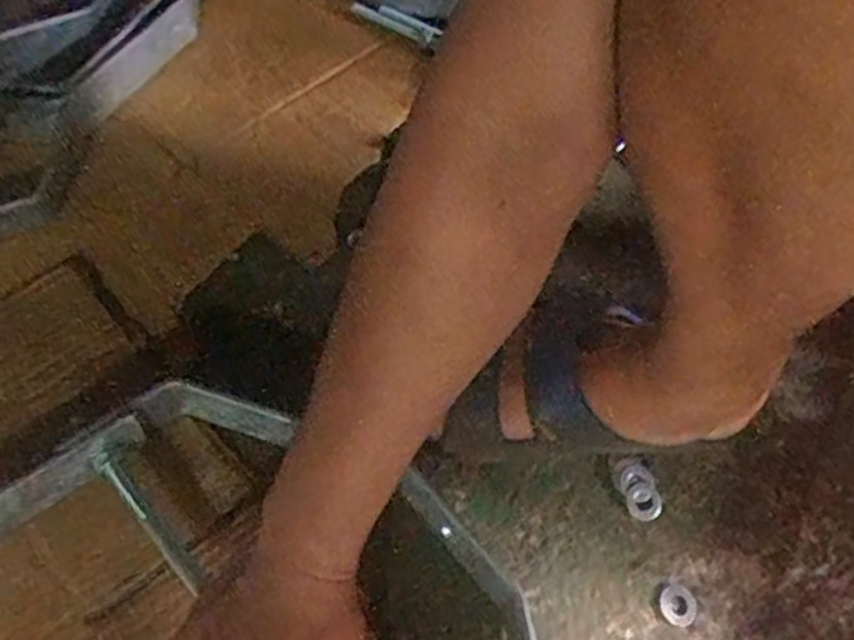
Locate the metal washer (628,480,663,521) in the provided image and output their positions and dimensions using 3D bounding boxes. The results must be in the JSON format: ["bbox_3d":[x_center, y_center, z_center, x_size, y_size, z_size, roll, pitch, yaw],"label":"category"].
[{"bbox_3d":[0.151,0.126,0.535,0.026,0.005,0.025,3,59,-5],"label":"metal washer"}]

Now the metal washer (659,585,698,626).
[{"bbox_3d":[0.164,0.185,0.500,0.025,0.004,0.025,3,59,-5],"label":"metal washer"}]

